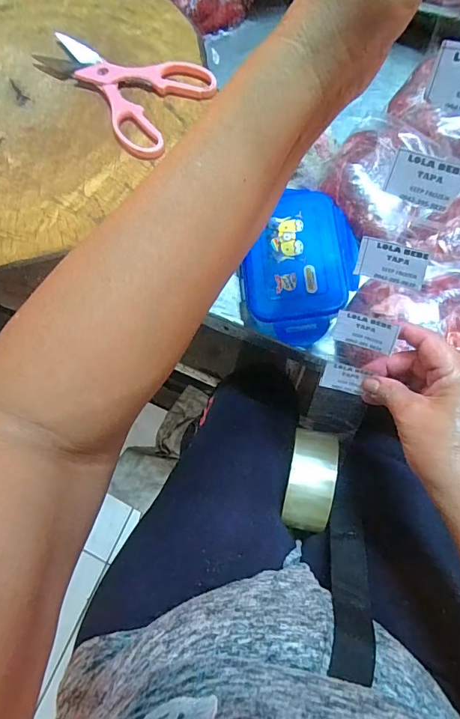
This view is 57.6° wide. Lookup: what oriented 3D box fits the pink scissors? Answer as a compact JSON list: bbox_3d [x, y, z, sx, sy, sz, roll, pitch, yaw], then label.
[{"bbox_3d":[-0.115,-0.286,0.432,0.191,0.024,0.109,37,79,11],"label":"pink scissors"}]

